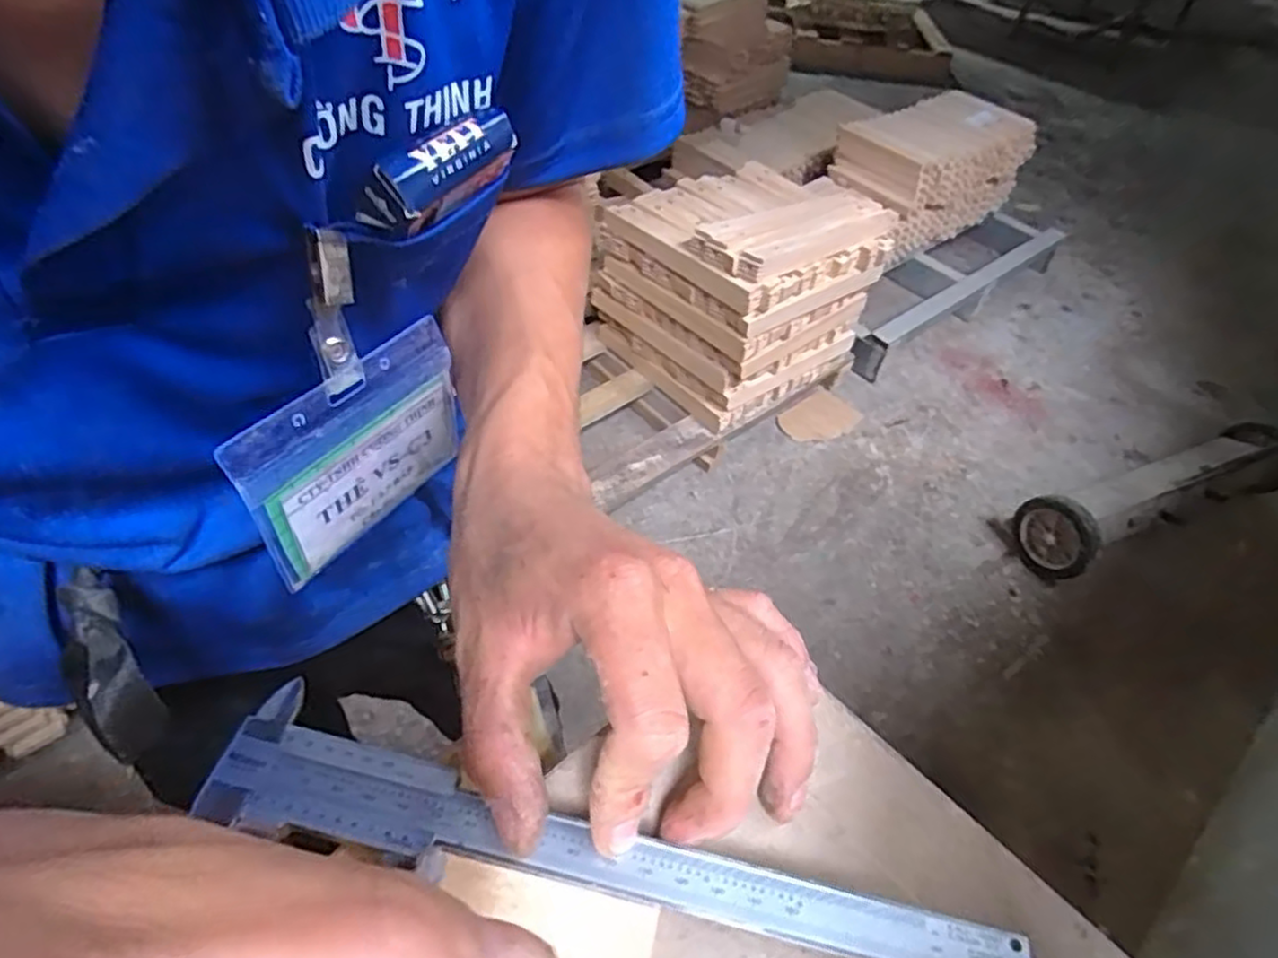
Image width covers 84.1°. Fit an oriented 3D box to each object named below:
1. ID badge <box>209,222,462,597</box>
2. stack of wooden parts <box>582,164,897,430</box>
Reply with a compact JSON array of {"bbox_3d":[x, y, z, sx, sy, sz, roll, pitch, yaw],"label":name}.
[{"bbox_3d":[-0.112,-0.027,0.271,0.009,0.125,0.097,30,53,19],"label":"ID badge"},{"bbox_3d":[0.226,-0.459,1.621,0.495,0.388,0.454,-31,58,-28],"label":"stack of wooden parts"}]

